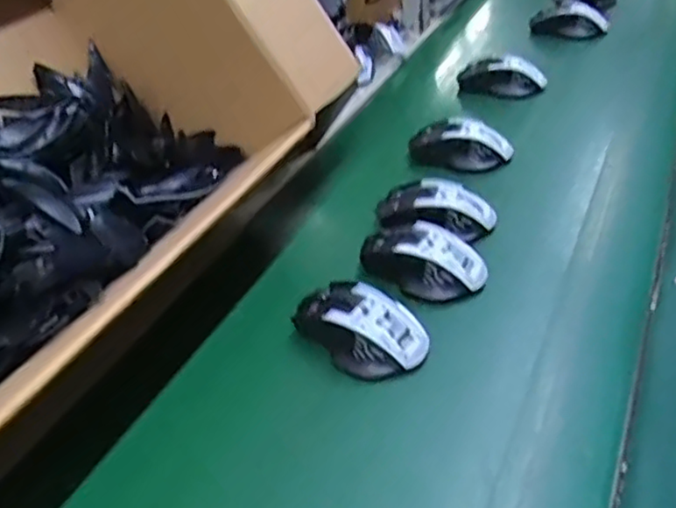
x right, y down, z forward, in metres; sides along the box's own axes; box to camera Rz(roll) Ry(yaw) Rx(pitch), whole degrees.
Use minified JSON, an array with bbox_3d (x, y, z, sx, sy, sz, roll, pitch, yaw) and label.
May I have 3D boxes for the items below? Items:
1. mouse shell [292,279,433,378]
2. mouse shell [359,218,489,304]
[{"bbox_3d":[0.016,0.059,0.556,0.115,0.035,0.068,23,46,30],"label":"mouse shell"},{"bbox_3d":[0.076,0.007,0.619,0.114,0.042,0.076,22,45,29],"label":"mouse shell"}]

